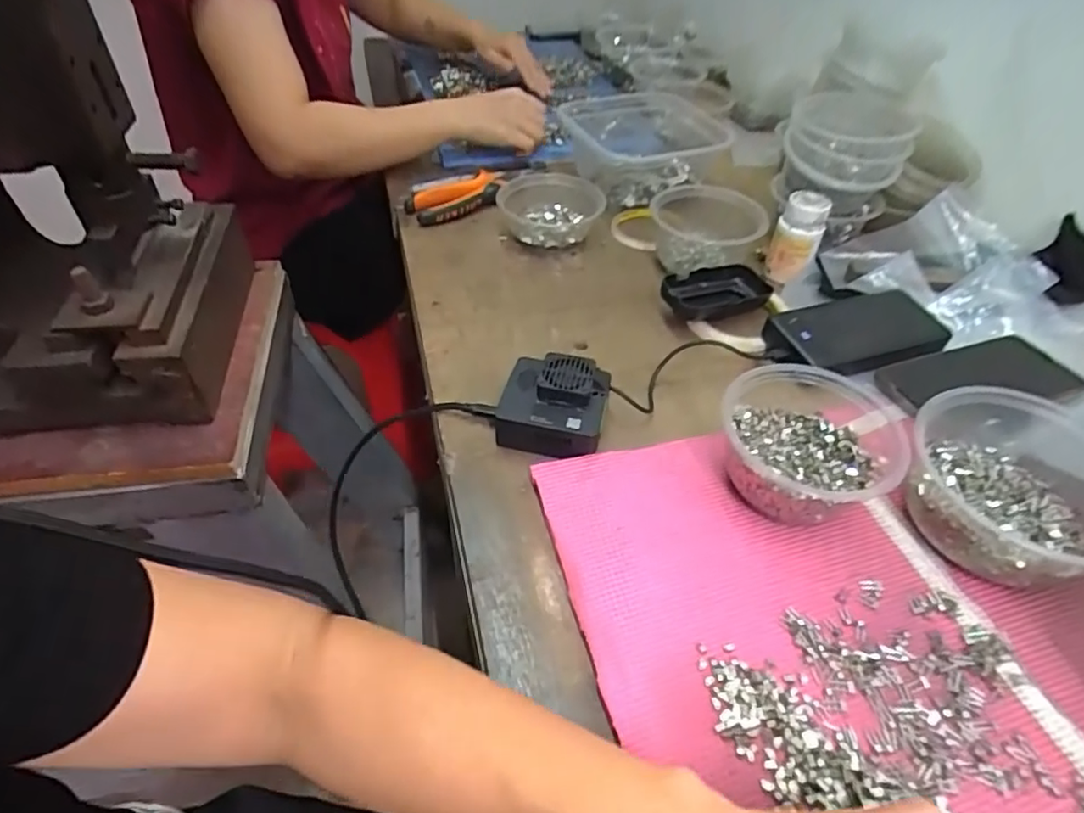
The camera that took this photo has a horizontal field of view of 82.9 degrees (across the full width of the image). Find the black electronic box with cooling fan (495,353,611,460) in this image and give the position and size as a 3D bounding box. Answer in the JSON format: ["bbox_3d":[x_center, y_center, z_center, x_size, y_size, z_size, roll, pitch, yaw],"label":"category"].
[{"bbox_3d":[0.009,-0.002,0.473,0.079,0.045,0.072,11,46,8],"label":"black electronic box with cooling fan"}]

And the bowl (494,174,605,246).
[{"bbox_3d":[0.009,-0.217,0.683,0.112,0.047,0.102,1,46,-1],"label":"bowl"}]

